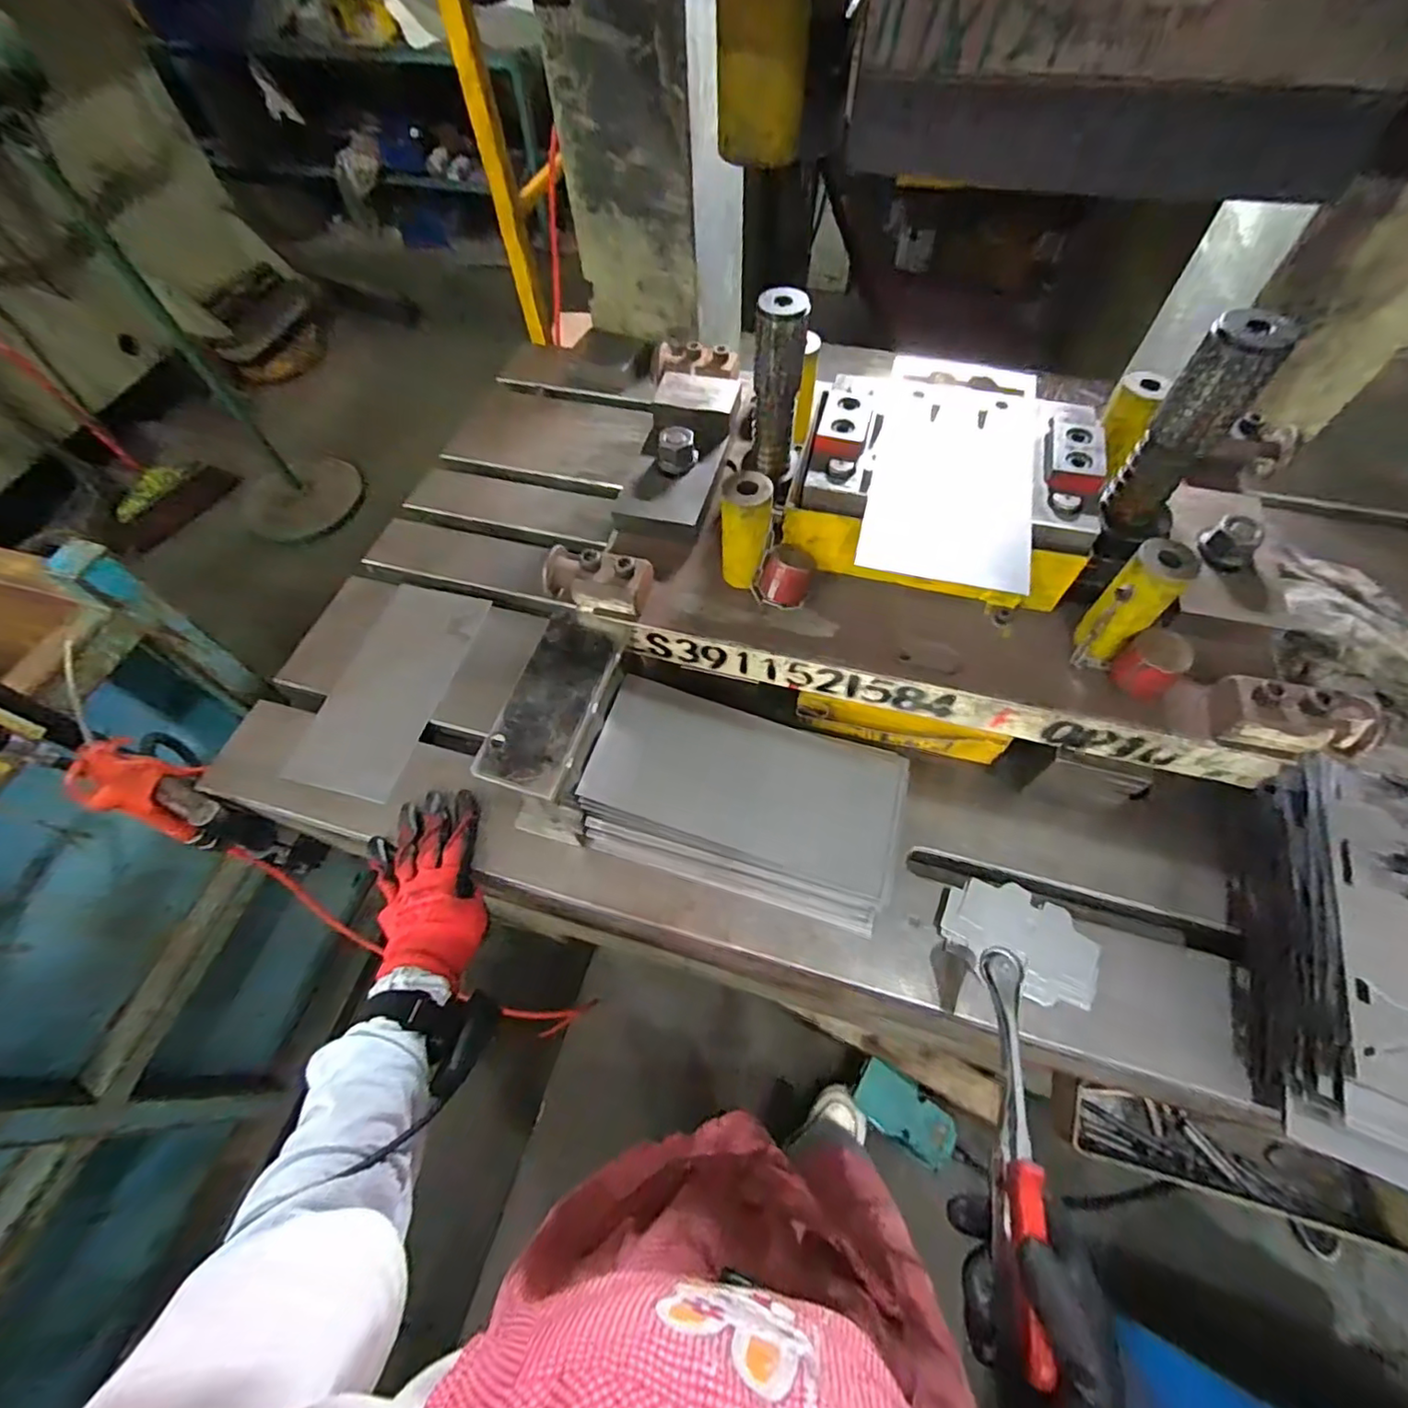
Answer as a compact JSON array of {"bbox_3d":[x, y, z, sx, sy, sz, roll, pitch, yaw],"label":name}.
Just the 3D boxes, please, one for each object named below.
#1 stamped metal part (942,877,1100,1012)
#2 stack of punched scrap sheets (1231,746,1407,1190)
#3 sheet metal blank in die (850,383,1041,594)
[{"bbox_3d":[0.261,0.194,0.503,0.118,0.008,0.077,20,63,13],"label":"stamped metal part"},{"bbox_3d":[0.523,0.174,0.462,0.159,0.088,0.326,20,63,13],"label":"stack of punched scrap sheets"},{"bbox_3d":[0.197,-0.183,0.483,0.119,0.009,0.211,13,63,9],"label":"sheet metal blank in die"}]

